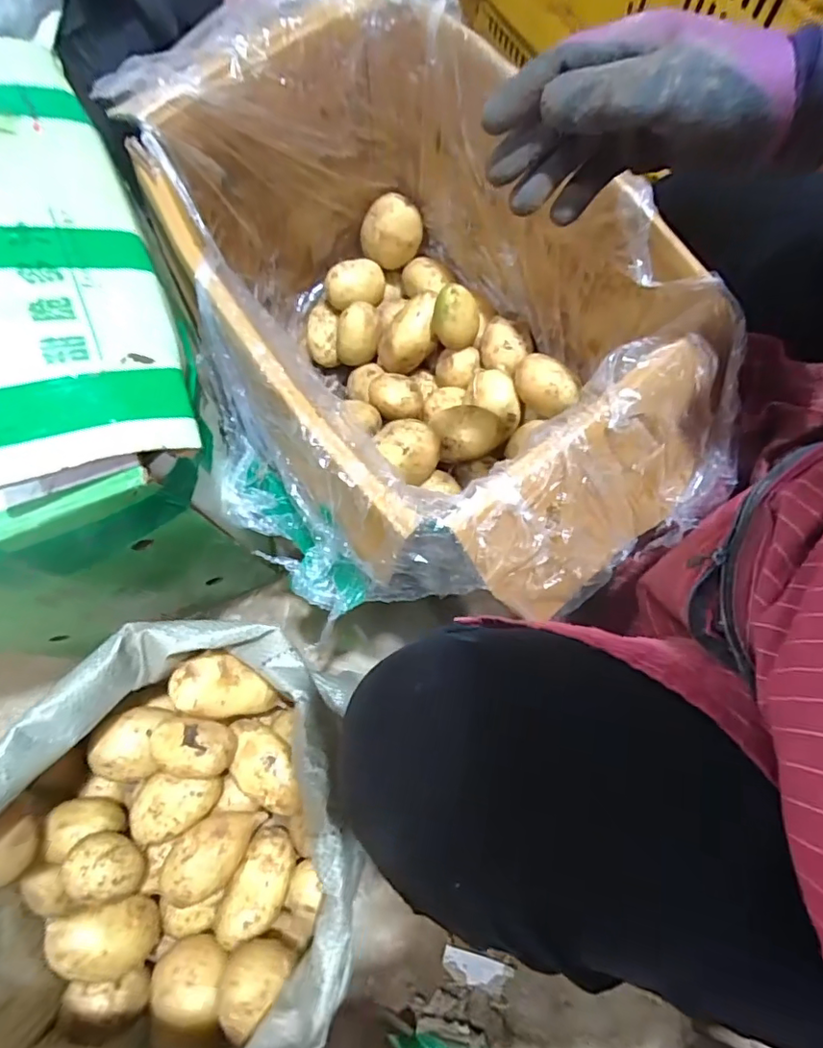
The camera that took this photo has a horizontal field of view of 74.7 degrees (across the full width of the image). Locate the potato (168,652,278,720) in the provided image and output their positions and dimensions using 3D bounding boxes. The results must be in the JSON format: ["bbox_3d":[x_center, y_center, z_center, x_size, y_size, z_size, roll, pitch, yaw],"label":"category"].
[{"bbox_3d":[-0.158,0.136,0.455,0.086,0.043,0.049,23,75,-27],"label":"potato"}]

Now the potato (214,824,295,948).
[{"bbox_3d":[-0.123,0.281,0.424,0.044,0.039,0.082,19,46,-2],"label":"potato"}]

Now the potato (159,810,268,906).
[{"bbox_3d":[-0.153,0.252,0.416,0.074,0.034,0.044,-42,76,-12],"label":"potato"}]

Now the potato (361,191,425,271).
[{"bbox_3d":[-0.027,-0.397,0.727,0.083,0.066,0.060,-3,72,-1],"label":"potato"}]

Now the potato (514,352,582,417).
[{"bbox_3d":[0.151,-0.157,0.608,0.079,0.042,0.046,33,75,10],"label":"potato"}]

